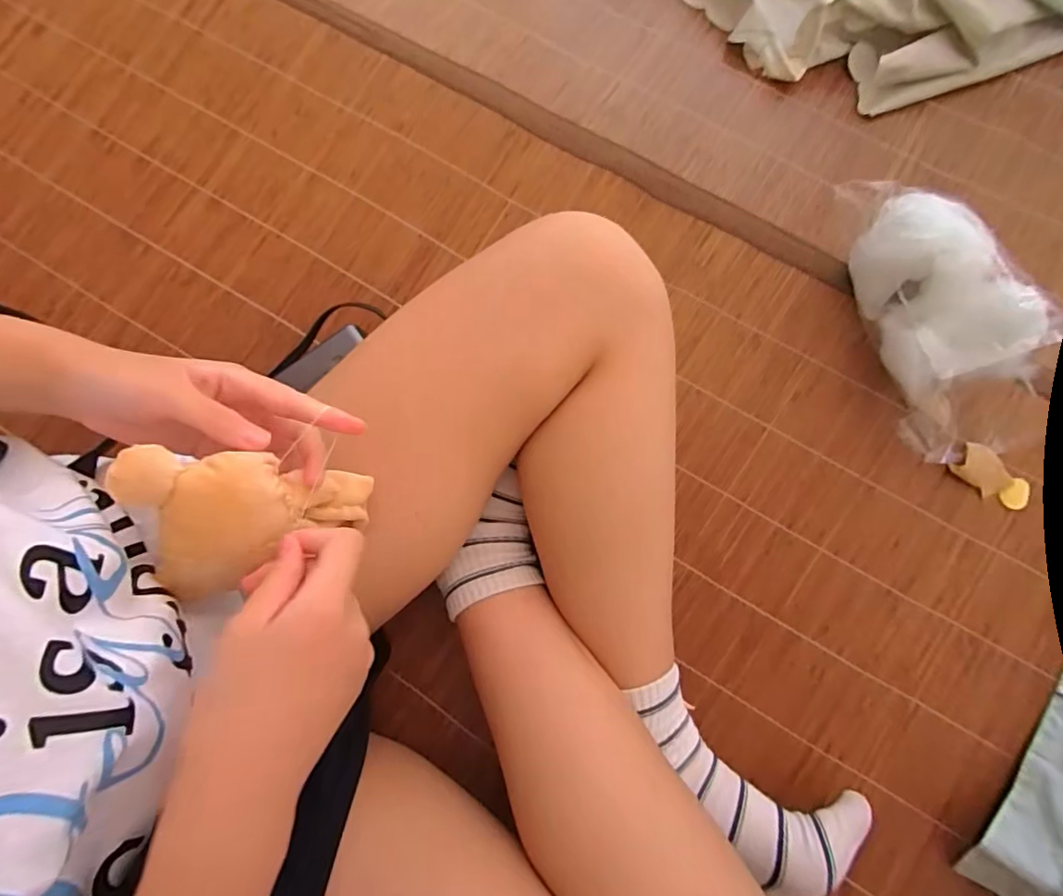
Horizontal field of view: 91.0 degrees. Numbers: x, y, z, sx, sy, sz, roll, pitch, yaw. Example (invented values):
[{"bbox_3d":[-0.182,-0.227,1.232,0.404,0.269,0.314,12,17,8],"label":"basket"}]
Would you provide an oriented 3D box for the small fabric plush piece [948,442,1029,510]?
[{"bbox_3d":[0.391,0.025,0.441,0.064,0.011,0.030,36,82,7],"label":"small fabric plush piece"}]

